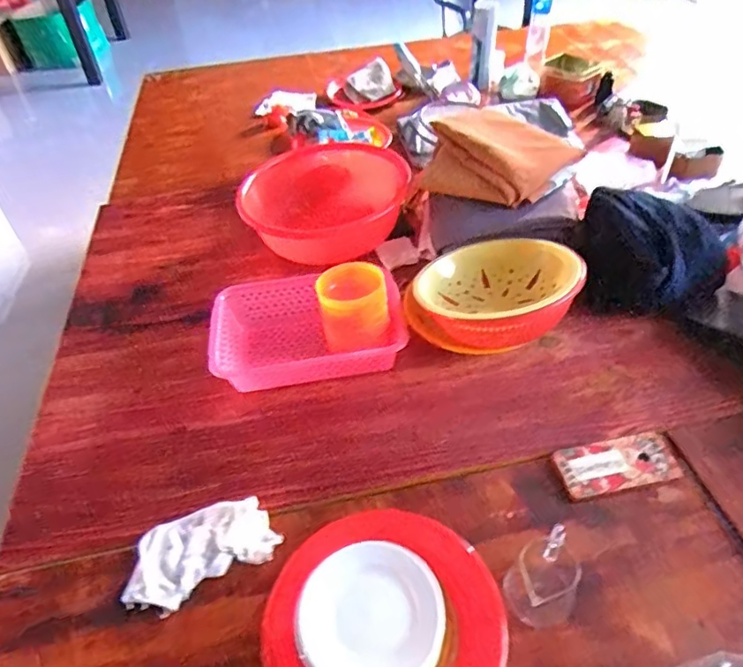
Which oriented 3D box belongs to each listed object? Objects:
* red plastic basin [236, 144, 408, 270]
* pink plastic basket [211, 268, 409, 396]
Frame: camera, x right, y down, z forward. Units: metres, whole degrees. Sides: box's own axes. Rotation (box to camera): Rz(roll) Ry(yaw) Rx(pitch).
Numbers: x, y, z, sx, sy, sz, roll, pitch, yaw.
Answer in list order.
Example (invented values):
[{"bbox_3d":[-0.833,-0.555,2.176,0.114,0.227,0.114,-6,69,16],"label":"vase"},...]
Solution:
[{"bbox_3d":[-0.094,-0.288,1.192,0.336,0.120,0.325,-4,44,2],"label":"red plastic basin"},{"bbox_3d":[-0.103,-0.008,0.934,0.303,0.082,0.206,-7,44,-1],"label":"pink plastic basket"}]

